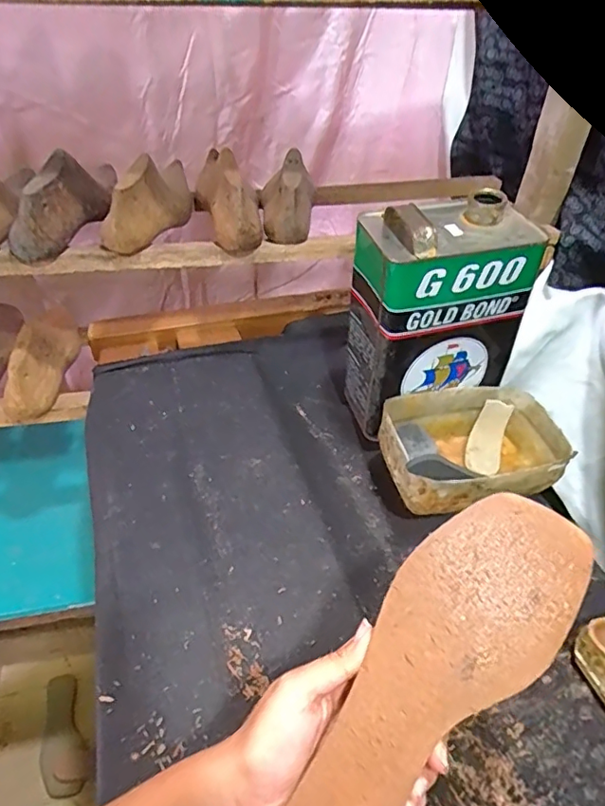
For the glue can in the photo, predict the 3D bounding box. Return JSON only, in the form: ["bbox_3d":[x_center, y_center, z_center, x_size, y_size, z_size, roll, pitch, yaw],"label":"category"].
[{"bbox_3d":[0.142,-0.088,0.603,0.165,0.242,0.106,-10,43,-16],"label":"glue can"}]

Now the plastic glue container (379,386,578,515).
[{"bbox_3d":[0.176,0.048,0.577,0.184,0.071,0.127,-8,42,-13],"label":"plastic glue container"}]

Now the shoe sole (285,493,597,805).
[{"bbox_3d":[0.065,0.143,0.291,0.227,0.009,0.081,-44,72,-10],"label":"shoe sole"}]

